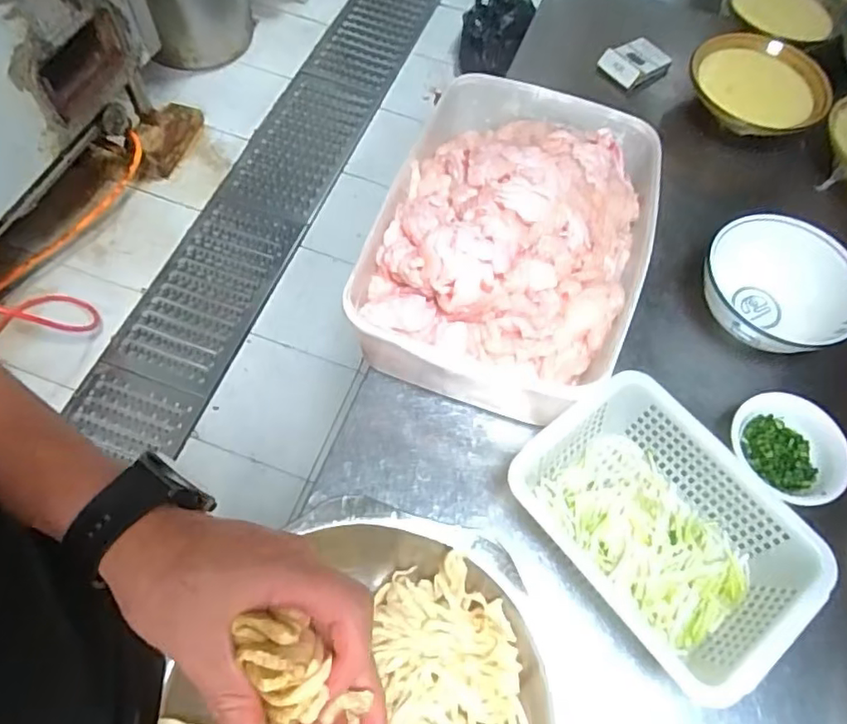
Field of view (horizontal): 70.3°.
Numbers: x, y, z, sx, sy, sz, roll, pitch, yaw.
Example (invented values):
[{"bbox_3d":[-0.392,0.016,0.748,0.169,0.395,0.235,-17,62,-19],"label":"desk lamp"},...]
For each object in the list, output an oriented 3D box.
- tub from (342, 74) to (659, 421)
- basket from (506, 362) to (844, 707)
[{"bbox_3d":[0.098,-0.141,0.671,0.281,0.119,0.384,21,64,6],"label":"tub"},{"bbox_3d":[0.219,0.151,0.564,0.181,0.073,0.255,-36,71,-19],"label":"basket"}]

